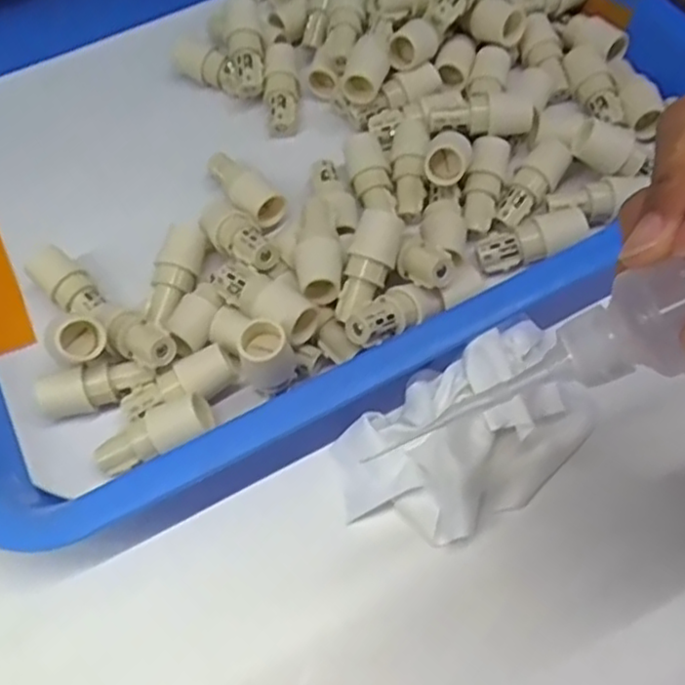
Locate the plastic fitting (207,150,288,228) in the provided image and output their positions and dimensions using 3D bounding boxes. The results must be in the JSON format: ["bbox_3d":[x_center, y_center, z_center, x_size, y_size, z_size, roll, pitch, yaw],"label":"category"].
[{"bbox_3d":[-0.052,-0.082,0.372,0.021,0.023,0.051,-34,64,-14],"label":"plastic fitting"}]

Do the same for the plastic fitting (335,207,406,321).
[{"bbox_3d":[0.011,-0.035,0.316,0.020,0.017,0.053,21,84,15],"label":"plastic fitting"}]

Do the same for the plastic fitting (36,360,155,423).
[{"bbox_3d":[-0.113,0.021,0.318,0.050,0.020,0.020,-15,61,-4],"label":"plastic fitting"}]

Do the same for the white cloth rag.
[{"bbox_3d":[0.055,0.042,0.302,0.116,0.038,0.067,-31,63,-12],"label":"white cloth rag"}]

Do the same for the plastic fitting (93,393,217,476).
[{"bbox_3d":[-0.085,0.043,0.303,0.053,0.022,0.019,-27,62,4],"label":"plastic fitting"}]

